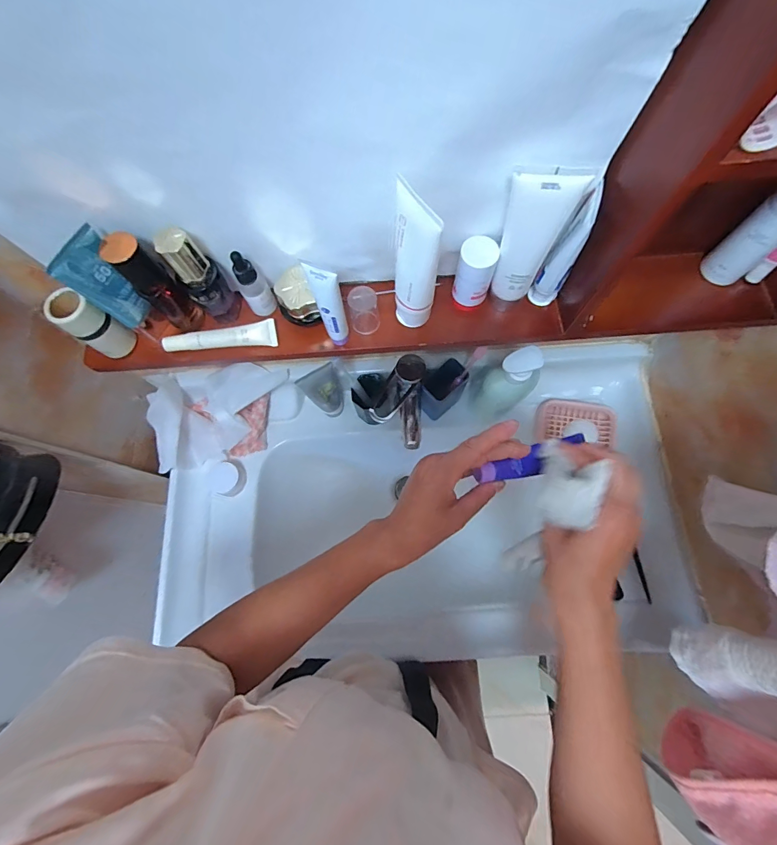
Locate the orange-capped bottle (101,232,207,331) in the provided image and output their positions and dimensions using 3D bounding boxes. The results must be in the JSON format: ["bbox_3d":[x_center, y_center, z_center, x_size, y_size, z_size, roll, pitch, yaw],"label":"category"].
[{"bbox_3d":[-0.229,-0.135,0.383,0.036,0.103,0.029,19,75,8],"label":"orange-capped bottle"}]

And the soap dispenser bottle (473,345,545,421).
[{"bbox_3d":[0.179,-0.062,0.580,0.076,0.165,0.060,-34,75,-8],"label":"soap dispenser bottle"}]

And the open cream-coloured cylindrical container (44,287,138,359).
[{"bbox_3d":[-0.300,-0.101,0.393,0.032,0.089,0.037,37,78,12],"label":"open cream-coloured cylindrical container"}]

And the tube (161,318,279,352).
[{"bbox_3d":[-0.182,-0.093,0.426,0.117,0.016,0.023,-5,73,1],"label":"tube"}]

